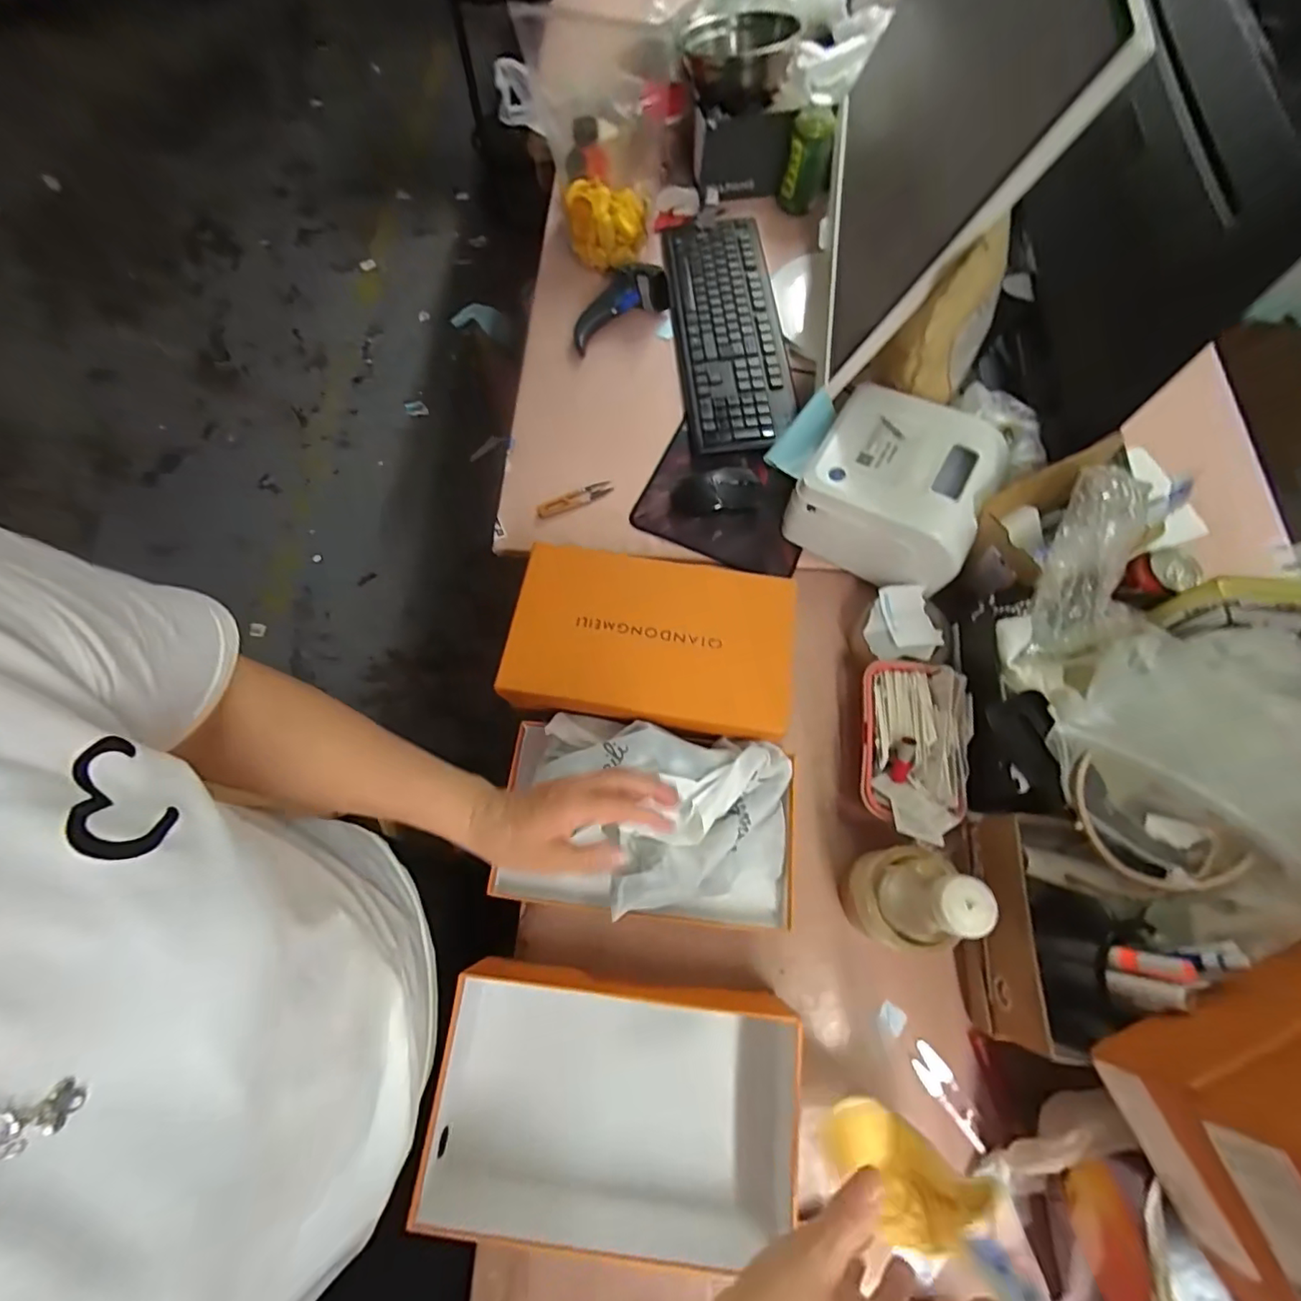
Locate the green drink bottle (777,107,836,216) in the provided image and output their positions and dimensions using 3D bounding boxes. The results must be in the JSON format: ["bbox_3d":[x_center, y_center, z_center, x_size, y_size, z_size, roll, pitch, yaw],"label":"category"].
[{"bbox_3d":[0.244,-0.759,0.874,0.071,0.117,0.069,9,70,4],"label":"green drink bottle"}]

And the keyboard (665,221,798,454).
[{"bbox_3d":[0.109,-0.467,0.807,0.147,0.021,0.427,-6,69,-2],"label":"keyboard"}]

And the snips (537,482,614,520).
[{"bbox_3d":[-0.099,-0.196,0.732,0.099,0.012,0.022,-21,71,-8],"label":"snips"}]

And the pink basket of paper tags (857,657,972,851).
[{"bbox_3d":[0.266,0.097,0.570,0.099,0.053,0.179,6,69,2],"label":"pink basket of paper tags"}]

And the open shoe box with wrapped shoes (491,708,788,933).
[{"bbox_3d":[-0.003,0.162,0.552,0.293,0.098,0.167,8,70,3],"label":"open shoe box with wrapped shoes"}]

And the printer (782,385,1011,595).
[{"bbox_3d":[0.280,-0.187,0.646,0.186,0.118,0.161,28,72,10],"label":"printer"}]

